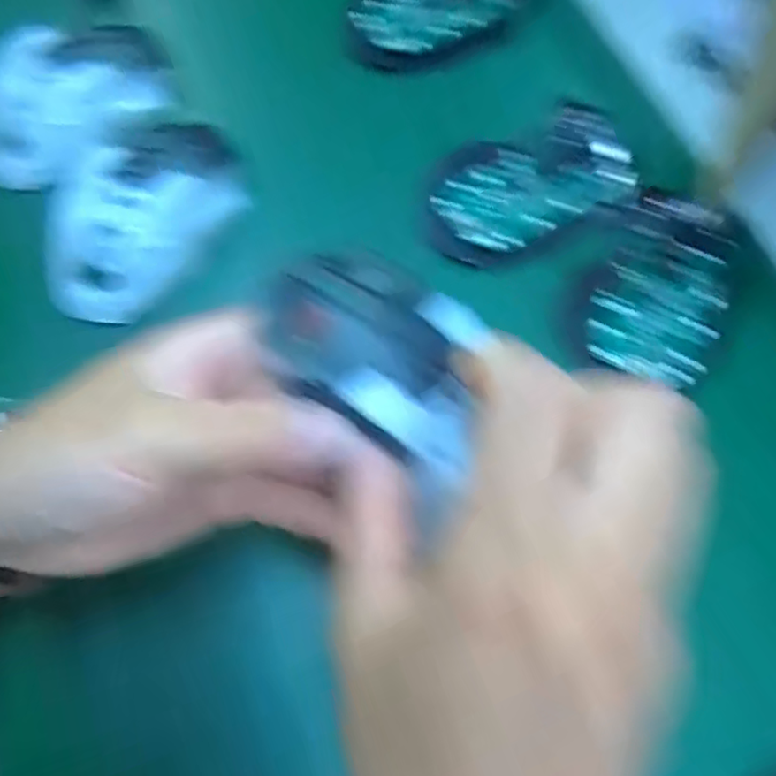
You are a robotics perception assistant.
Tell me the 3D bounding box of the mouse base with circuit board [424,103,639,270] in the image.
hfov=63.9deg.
[{"bbox_3d":[0.071,-0.105,0.321,0.107,0.021,0.064,-24,70,-9],"label":"mouse base with circuit board"}]

